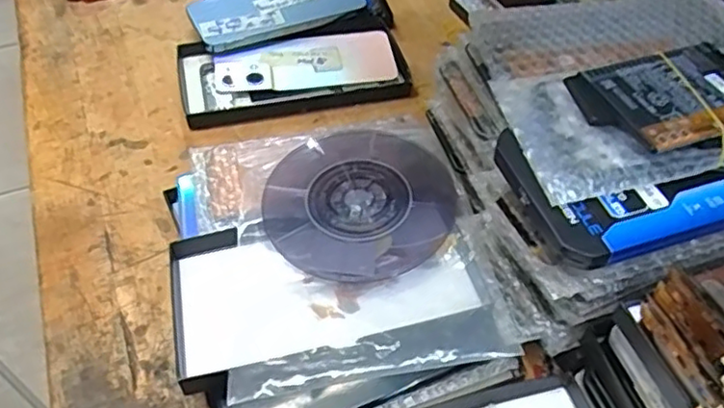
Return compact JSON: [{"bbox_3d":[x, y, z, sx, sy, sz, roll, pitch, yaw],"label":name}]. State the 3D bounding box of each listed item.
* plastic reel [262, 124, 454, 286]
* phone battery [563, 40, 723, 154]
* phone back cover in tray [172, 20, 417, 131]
[{"bbox_3d":[-0.001,-0.004,0.423,0.121,0.010,0.121,0,48,0],"label":"plastic reel"},{"bbox_3d":[0.157,-0.053,0.323,0.091,0.012,0.064,-12,49,-11],"label":"phone battery"},{"bbox_3d":[-0.059,-0.115,0.569,0.190,0.024,0.103,-10,49,-10],"label":"phone back cover in tray"}]

